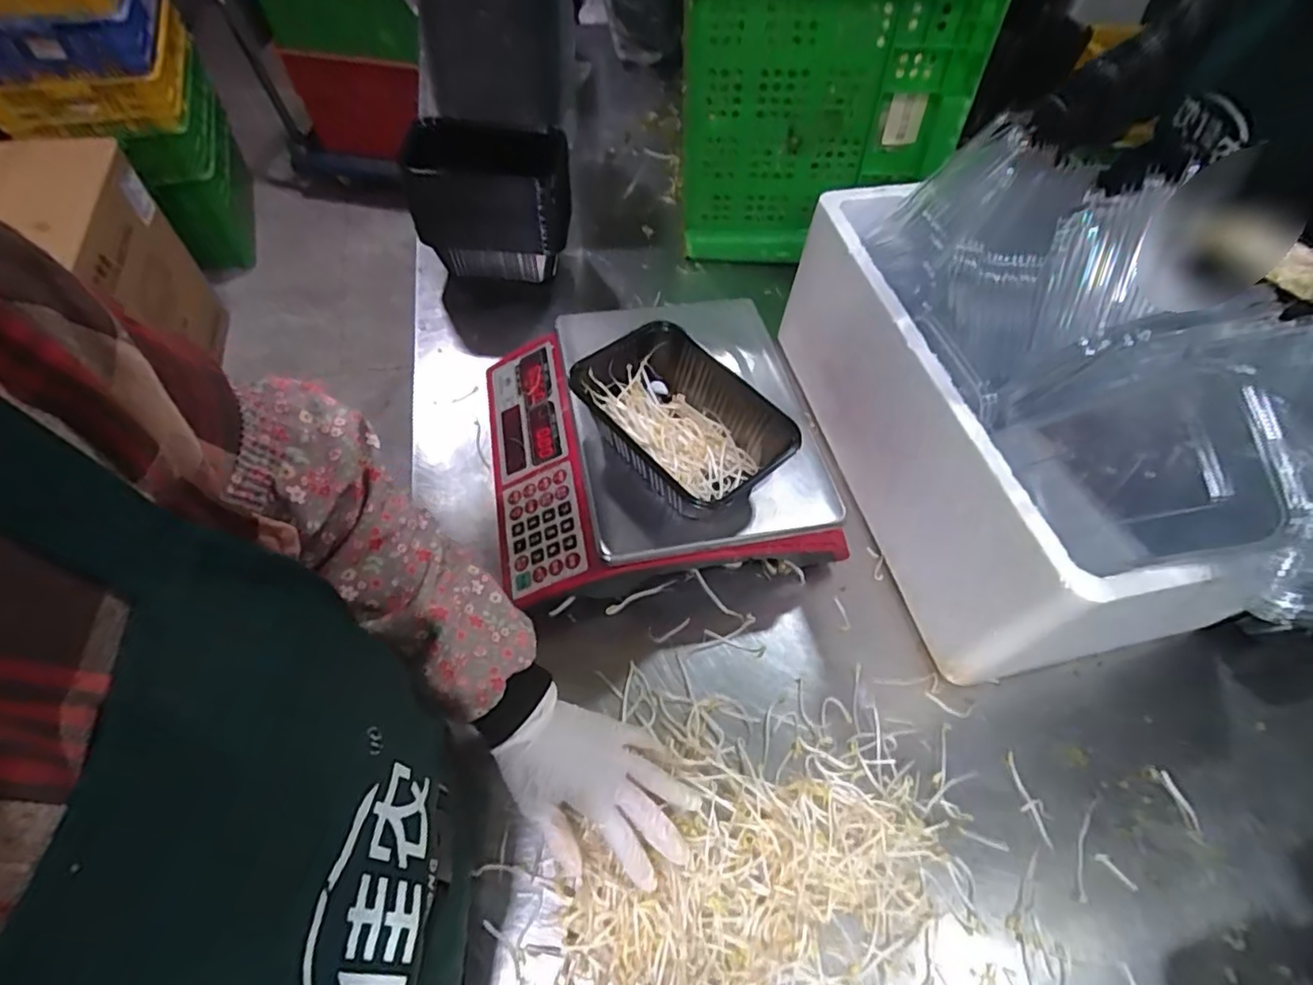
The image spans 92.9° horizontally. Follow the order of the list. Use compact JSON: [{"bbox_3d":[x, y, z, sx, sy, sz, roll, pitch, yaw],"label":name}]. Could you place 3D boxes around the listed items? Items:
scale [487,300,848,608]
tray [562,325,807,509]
[{"bbox_3d":[-0.008,-0.047,0.639,0.306,0.117,0.304,-9,56,-13],"label":"scale"},{"bbox_3d":[0.022,-0.058,0.540,0.122,0.062,0.176,-31,63,-26],"label":"tray"}]

